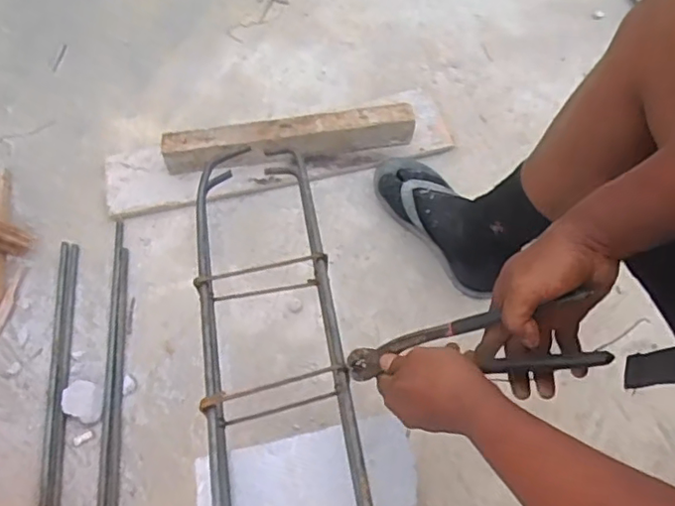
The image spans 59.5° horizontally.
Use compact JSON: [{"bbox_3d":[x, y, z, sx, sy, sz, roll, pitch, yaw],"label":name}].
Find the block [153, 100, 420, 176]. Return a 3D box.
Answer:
[{"bbox_3d":[-0.075,-0.178,0.935,0.386,0.068,0.047,-9,59,-2],"label":"block"}]

